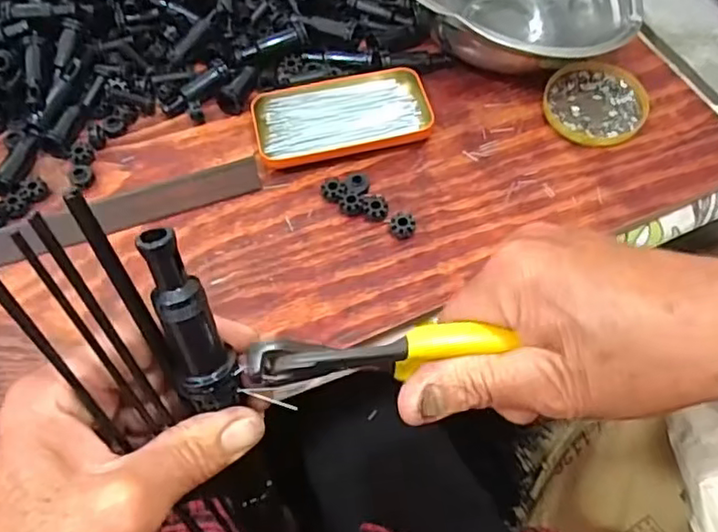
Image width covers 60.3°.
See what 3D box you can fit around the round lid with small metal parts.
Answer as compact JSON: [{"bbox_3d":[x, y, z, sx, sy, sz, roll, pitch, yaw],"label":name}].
[{"bbox_3d":[0.200,-0.137,0.524,0.082,0.015,0.083,-1,58,2],"label":"round lid with small metal parts"}]

